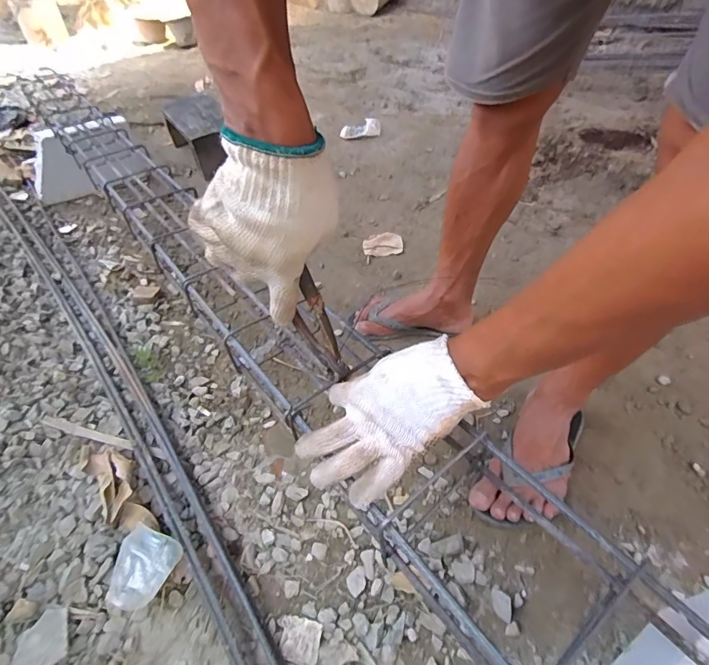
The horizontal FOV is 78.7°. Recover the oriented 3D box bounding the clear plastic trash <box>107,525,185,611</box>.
[{"bbox_3d":[-0.277,0.305,0.558,0.078,0.045,0.085,-2,45,2],"label":"clear plastic trash"}]

